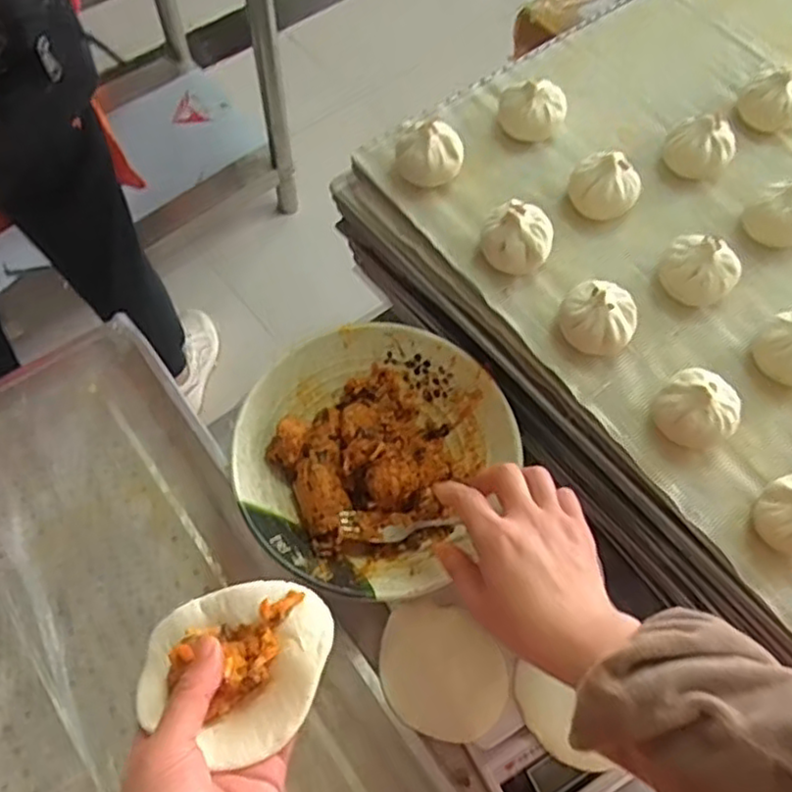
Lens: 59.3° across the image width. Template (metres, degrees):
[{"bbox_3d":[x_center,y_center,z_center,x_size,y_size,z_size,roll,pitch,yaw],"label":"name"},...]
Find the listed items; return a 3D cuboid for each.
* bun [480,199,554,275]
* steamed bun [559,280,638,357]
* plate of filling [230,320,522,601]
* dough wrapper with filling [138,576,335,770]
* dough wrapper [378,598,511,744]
[{"bbox_3d":[0.095,-0.125,0.542,0.057,0.042,0.051,20,65,6],"label":"bun"},{"bbox_3d":[0.149,-0.059,0.513,0.056,0.038,0.050,34,67,12],"label":"steamed bun"},{"bbox_3d":[-0.017,0.051,0.567,0.211,0.062,0.218,28,66,10],"label":"plate of filling"},{"bbox_3d":[-0.083,0.135,0.360,0.089,0.022,0.086,1,64,-3],"label":"dough wrapper with filling"},{"bbox_3d":[0.032,0.203,0.516,0.084,0.010,0.102,-42,72,0],"label":"dough wrapper"}]

